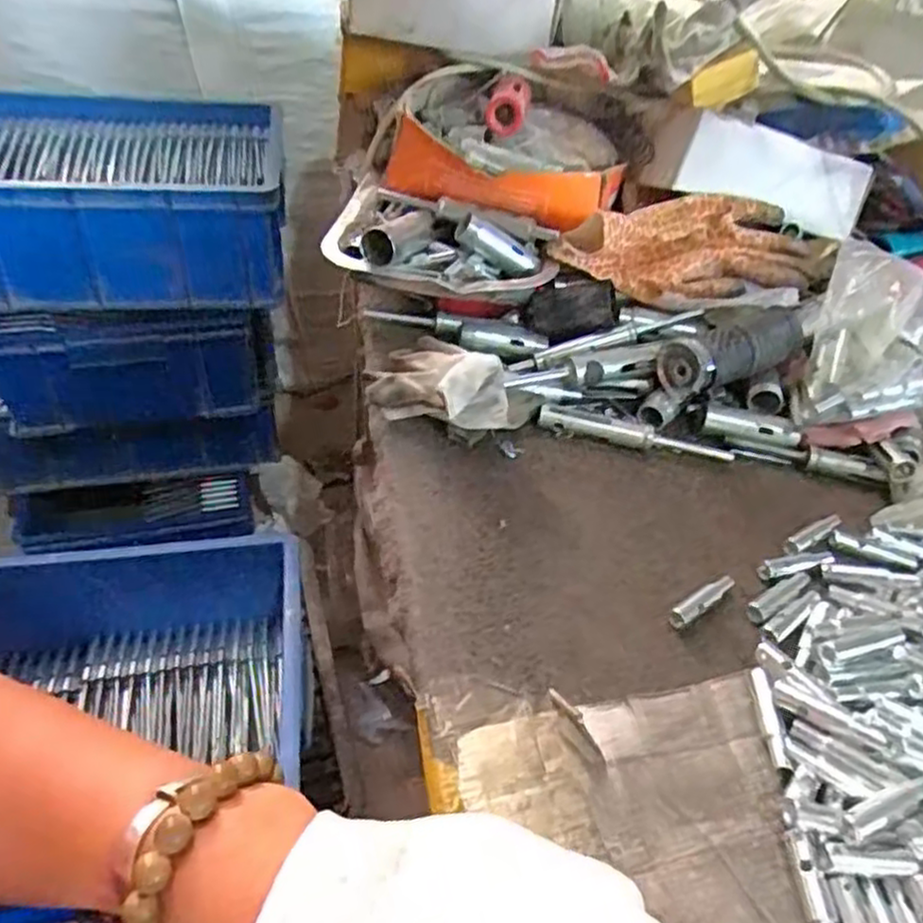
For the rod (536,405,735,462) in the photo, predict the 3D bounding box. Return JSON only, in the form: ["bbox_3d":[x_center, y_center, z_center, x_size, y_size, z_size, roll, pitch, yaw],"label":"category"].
[{"bbox_3d":[0.122,-0.018,0.510,0.137,0.019,0.020,12,43,5],"label":"rod"}]

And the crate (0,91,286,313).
[{"bbox_3d":[-0.421,-0.318,0.864,0.396,0.137,0.290,-2,43,-10],"label":"crate"}]

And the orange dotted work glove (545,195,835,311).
[{"bbox_3d":[0.187,-0.165,0.569,0.224,0.060,0.084,-2,43,-10],"label":"orange dotted work glove"}]

